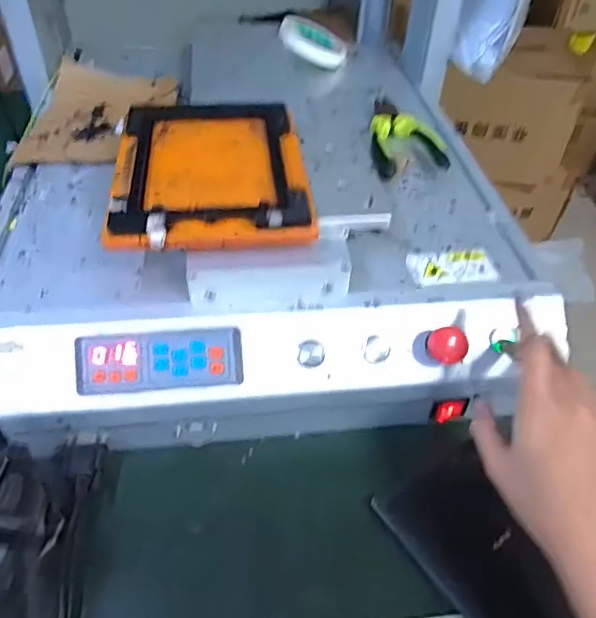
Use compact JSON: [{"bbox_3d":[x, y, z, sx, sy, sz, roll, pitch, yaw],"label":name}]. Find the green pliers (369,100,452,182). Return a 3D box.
[{"bbox_3d":[0.104,-0.185,0.589,0.071,0.021,0.137,-5,46,-8],"label":"green pliers"}]

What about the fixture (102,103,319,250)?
[{"bbox_3d":[-0.071,-0.119,0.462,0.148,0.019,0.210,-3,45,-6],"label":"fixture"}]

